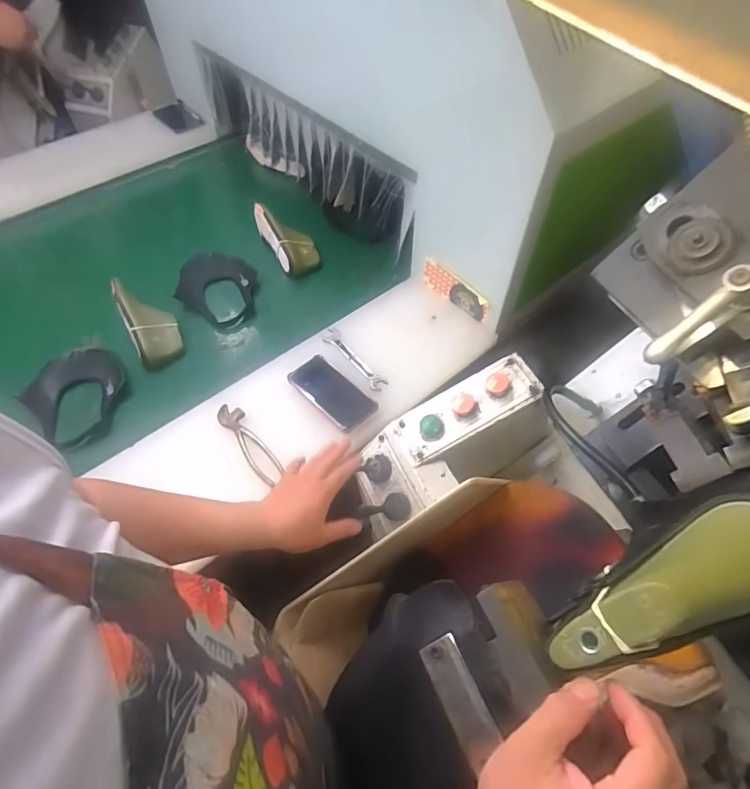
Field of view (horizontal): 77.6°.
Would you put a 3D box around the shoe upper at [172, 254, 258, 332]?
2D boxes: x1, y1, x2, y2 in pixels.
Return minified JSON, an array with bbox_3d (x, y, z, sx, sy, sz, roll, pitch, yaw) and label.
[{"bbox_3d":[-0.351,-0.236,1.049,0.224,0.048,0.176,26,59,18],"label":"shoe upper"}]

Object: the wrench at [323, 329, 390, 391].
[{"bbox_3d":[-0.040,-0.068,0.875,0.038,0.006,0.177,-33,60,-21],"label":"wrench"}]

